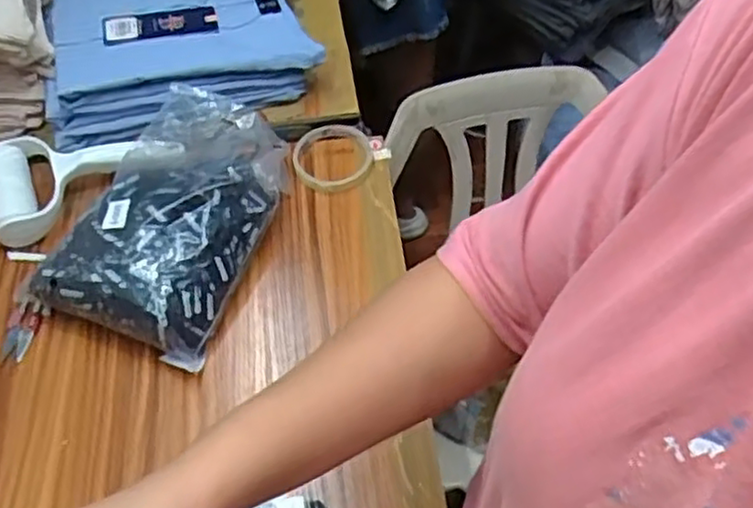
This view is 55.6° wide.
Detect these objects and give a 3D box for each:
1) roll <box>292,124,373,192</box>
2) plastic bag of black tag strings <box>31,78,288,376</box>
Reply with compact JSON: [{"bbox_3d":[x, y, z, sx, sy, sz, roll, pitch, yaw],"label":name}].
[{"bbox_3d":[-0.045,-0.103,0.750,0.083,0.011,0.089,0,52,1],"label":"roll"},{"bbox_3d":[-0.186,-0.042,0.674,0.164,0.073,0.277,11,53,9],"label":"plastic bag of black tag strings"}]

